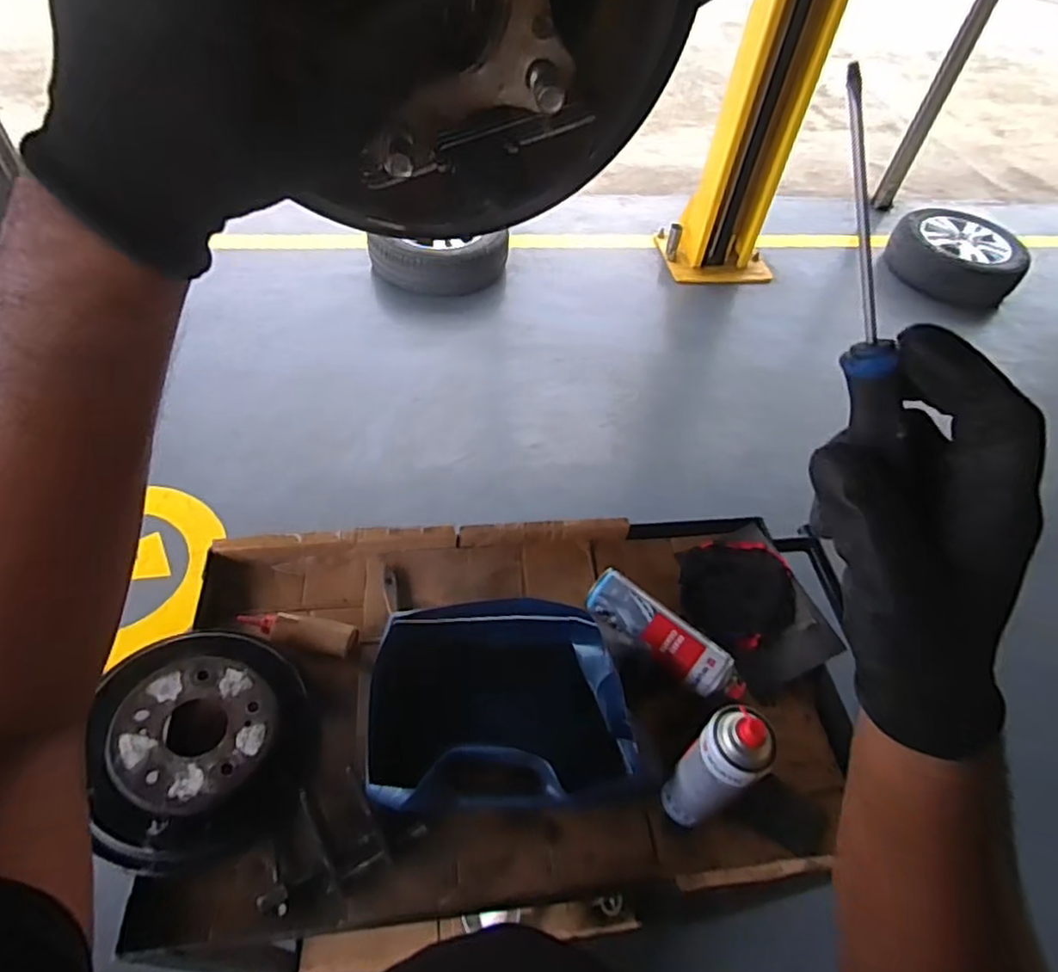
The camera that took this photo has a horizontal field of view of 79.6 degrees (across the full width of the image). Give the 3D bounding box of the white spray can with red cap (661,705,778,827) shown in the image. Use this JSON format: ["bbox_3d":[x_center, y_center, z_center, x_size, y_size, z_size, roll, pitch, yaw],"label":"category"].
[{"bbox_3d":[0.194,0.296,0.667,0.059,0.219,0.063,3,51,-4],"label":"white spray can with red cap"}]

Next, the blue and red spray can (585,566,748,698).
[{"bbox_3d":[0.173,0.204,0.832,0.226,0.059,0.068,35,56,20],"label":"blue and red spray can"}]

